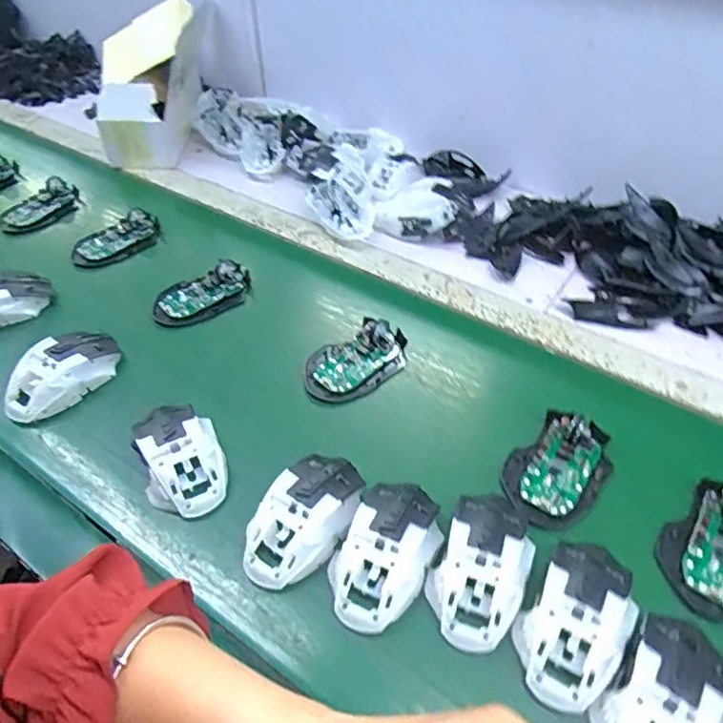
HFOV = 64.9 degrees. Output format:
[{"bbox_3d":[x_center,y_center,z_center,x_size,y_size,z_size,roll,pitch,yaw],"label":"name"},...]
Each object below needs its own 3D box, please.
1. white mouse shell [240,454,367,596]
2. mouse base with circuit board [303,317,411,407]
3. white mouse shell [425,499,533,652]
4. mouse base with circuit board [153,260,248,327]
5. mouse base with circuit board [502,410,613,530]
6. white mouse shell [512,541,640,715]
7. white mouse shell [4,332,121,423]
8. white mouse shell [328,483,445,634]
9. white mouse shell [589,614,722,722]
[{"bbox_3d":[-0.045,0.120,0.444,0.067,0.038,0.116,23,51,22],"label":"white mouse shell"},{"bbox_3d":[-0.004,-0.002,0.576,0.113,0.027,0.069,-27,52,-23],"label":"mouse base with circuit board"},{"bbox_3d":[0.090,0.148,0.414,0.064,0.034,0.110,21,50,20],"label":"white mouse shell"},{"bbox_3d":[-0.178,-0.075,0.641,0.113,0.032,0.057,-21,49,-17],"label":"mouse base with circuit board"},{"bbox_3d":[0.166,0.089,0.478,0.111,0.028,0.072,-35,55,-28],"label":"mouse base with circuit board"},{"bbox_3d":[0.148,0.174,0.387,0.062,0.031,0.110,29,54,26],"label":"white mouse shell"},{"bbox_3d":[-0.290,0.011,0.552,0.060,0.039,0.117,30,54,26],"label":"white mouse shell"},{"bbox_3d":[0.019,0.141,0.424,0.066,0.039,0.110,21,50,20],"label":"white mouse shell"},{"bbox_3d":[0.191,0.212,0.353,0.064,0.032,0.117,33,55,28],"label":"white mouse shell"}]

